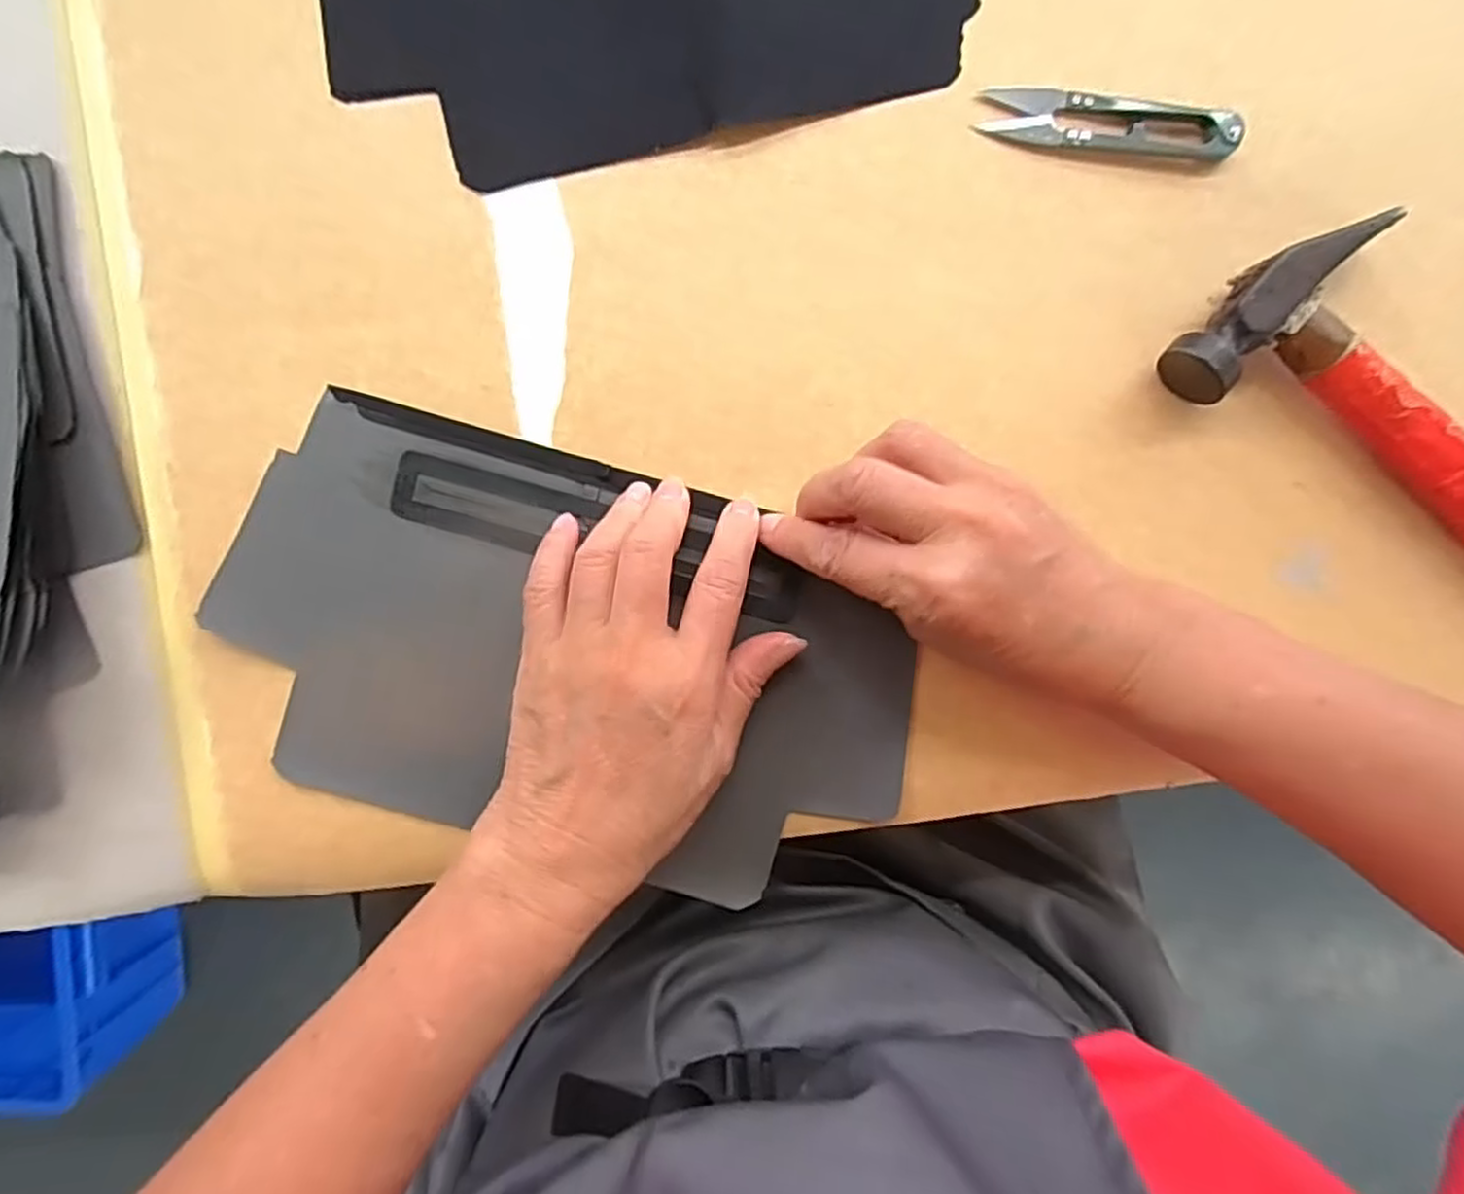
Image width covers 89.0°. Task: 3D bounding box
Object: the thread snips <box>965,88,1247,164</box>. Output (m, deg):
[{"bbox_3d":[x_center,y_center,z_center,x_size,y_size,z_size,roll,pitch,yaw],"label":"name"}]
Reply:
[{"bbox_3d":[0.154,-0.194,0.303,0.101,0.008,0.022,7,92,1],"label":"thread snips"}]

